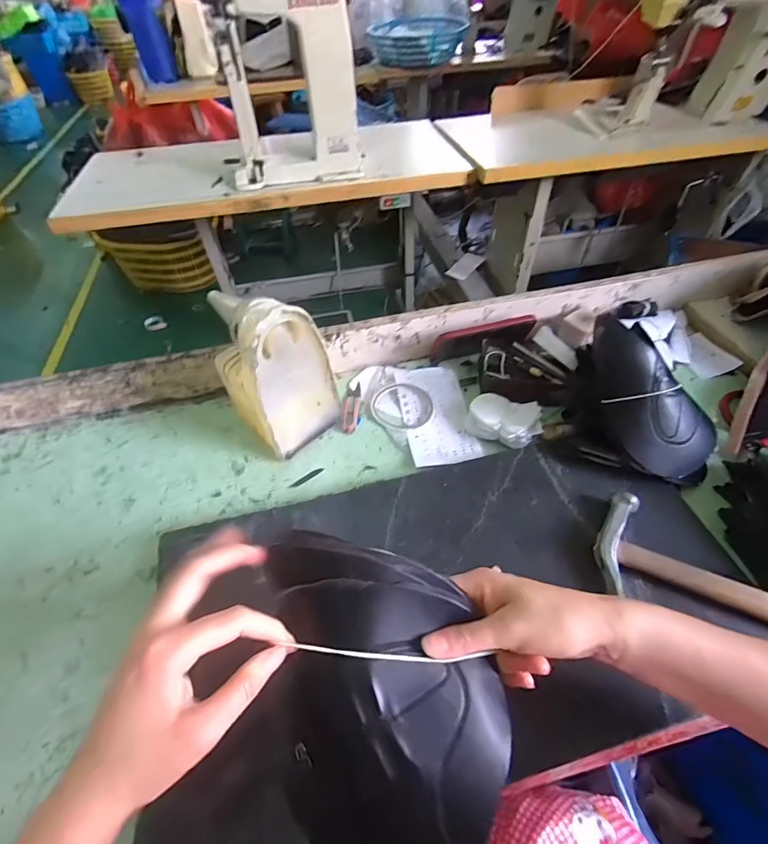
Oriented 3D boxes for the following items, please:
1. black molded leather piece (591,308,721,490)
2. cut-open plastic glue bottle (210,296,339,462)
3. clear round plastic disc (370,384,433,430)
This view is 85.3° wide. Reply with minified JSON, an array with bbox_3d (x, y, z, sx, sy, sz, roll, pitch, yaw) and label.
[{"bbox_3d":[0.305,-0.023,0.487,0.101,0.059,0.222,-42,100,-26],"label":"black molded leather piece"},{"bbox_3d":[-0.137,-0.065,0.525,0.121,0.199,0.097,-30,55,-21],"label":"cut-open plastic glue bottle"},{"bbox_3d":[0.026,-0.025,0.616,0.093,0.013,0.079,33,58,27],"label":"clear round plastic disc"}]

